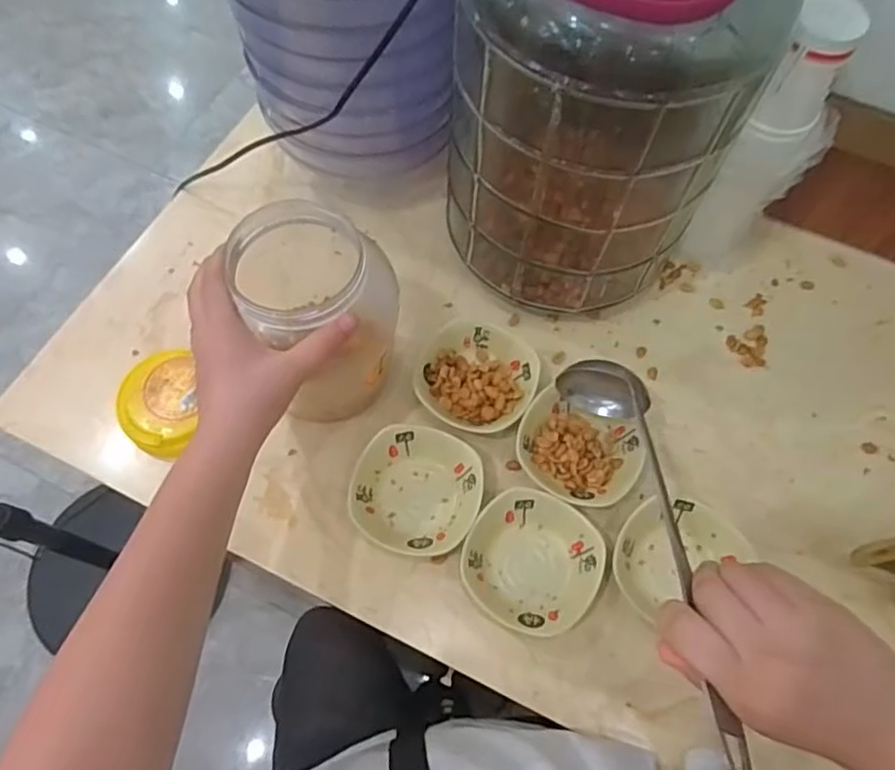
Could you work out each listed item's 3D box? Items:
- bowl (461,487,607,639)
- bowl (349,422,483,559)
[{"bbox_3d":[0.065,0.136,0.492,0.099,0.032,0.099,1,65,-2],"label":"bowl"},{"bbox_3d":[-0.025,0.085,0.513,0.099,0.030,0.097,14,65,4],"label":"bowl"}]

